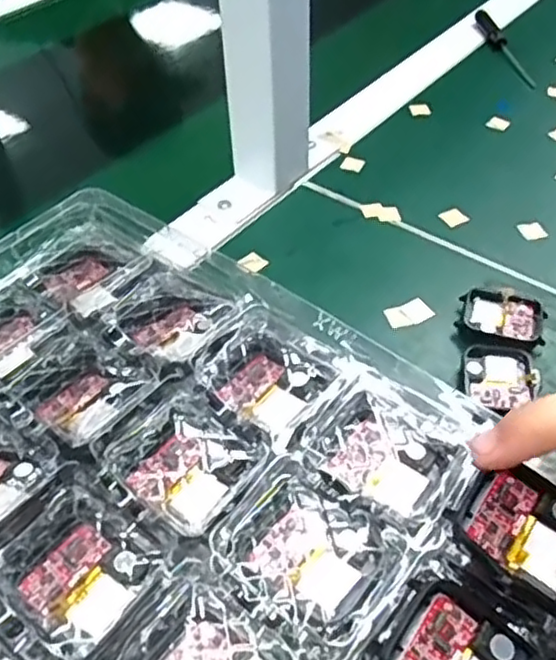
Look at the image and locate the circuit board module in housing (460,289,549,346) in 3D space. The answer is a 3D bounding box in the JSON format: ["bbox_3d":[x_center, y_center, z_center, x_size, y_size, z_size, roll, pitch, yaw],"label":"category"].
[{"bbox_3d":[0.130,-0.006,0.389,0.045,0.011,0.038,10,48,11],"label":"circuit board module in housing"}]

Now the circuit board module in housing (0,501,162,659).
[{"bbox_3d":[-0.063,0.080,0.219,0.039,0.015,0.043,-37,55,-28],"label":"circuit board module in housing"}]

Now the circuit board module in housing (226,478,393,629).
[{"bbox_3d":[0.009,0.073,0.222,0.045,0.007,0.039,25,52,23],"label":"circuit board module in housing"}]

